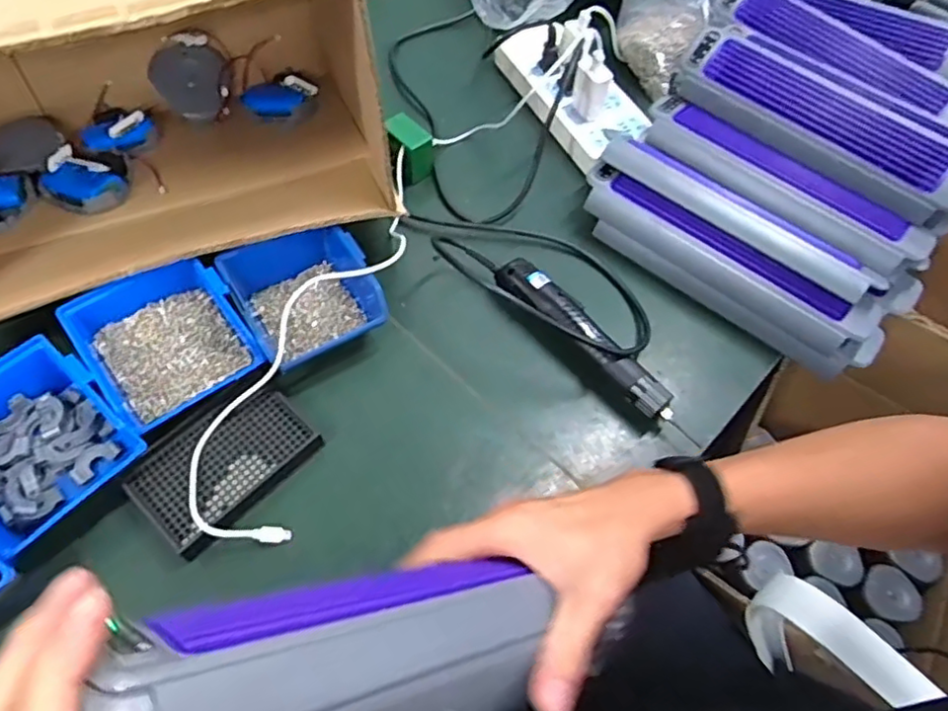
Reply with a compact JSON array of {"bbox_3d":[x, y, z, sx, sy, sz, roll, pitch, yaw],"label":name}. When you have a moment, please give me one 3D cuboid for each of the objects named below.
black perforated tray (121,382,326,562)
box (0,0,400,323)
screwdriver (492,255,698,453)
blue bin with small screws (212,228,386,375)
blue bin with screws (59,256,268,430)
[{"bbox_3d":[-0.200,0.085,0.504,0.088,0.015,0.133,42,66,18],"label":"black perforated tray"},{"bbox_3d":[-0.309,-0.231,0.534,0.420,0.250,0.299,-20,63,-14],"label":"box"},{"bbox_3d":[0.111,-0.006,0.572,0.226,0.042,0.033,42,66,18],"label":"screwdriver"},{"bbox_3d":[-0.152,-0.055,0.563,0.114,0.057,0.128,-28,66,-18],"label":"blue bin with small screws"},{"bbox_3d":[-0.257,-0.014,0.525,0.116,0.050,0.124,-30,66,-19],"label":"blue bin with screws"}]

